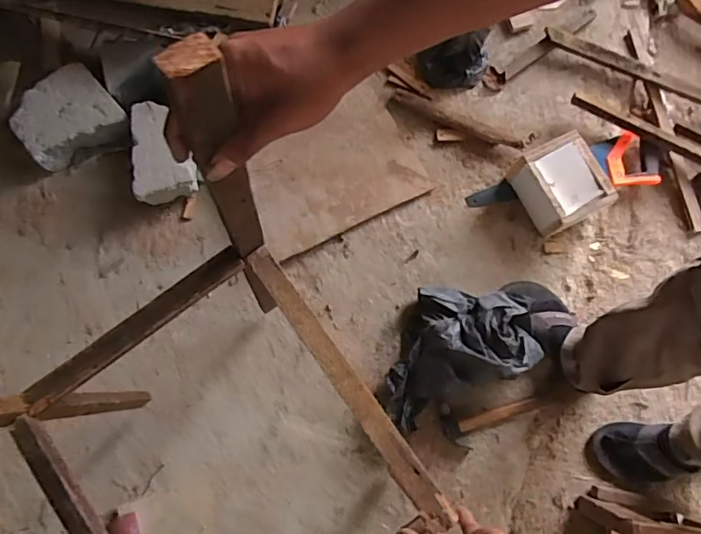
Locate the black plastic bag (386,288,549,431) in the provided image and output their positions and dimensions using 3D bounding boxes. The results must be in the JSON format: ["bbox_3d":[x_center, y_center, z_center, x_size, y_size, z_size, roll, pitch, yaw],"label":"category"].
[{"bbox_3d":[0.179,0.142,0.968,0.293,0.154,0.213,-29,78,-6],"label":"black plastic bag"}]

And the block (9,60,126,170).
[{"bbox_3d":[-0.594,-0.311,1.118,0.200,0.074,0.200,-37,79,-8],"label":"block"}]

